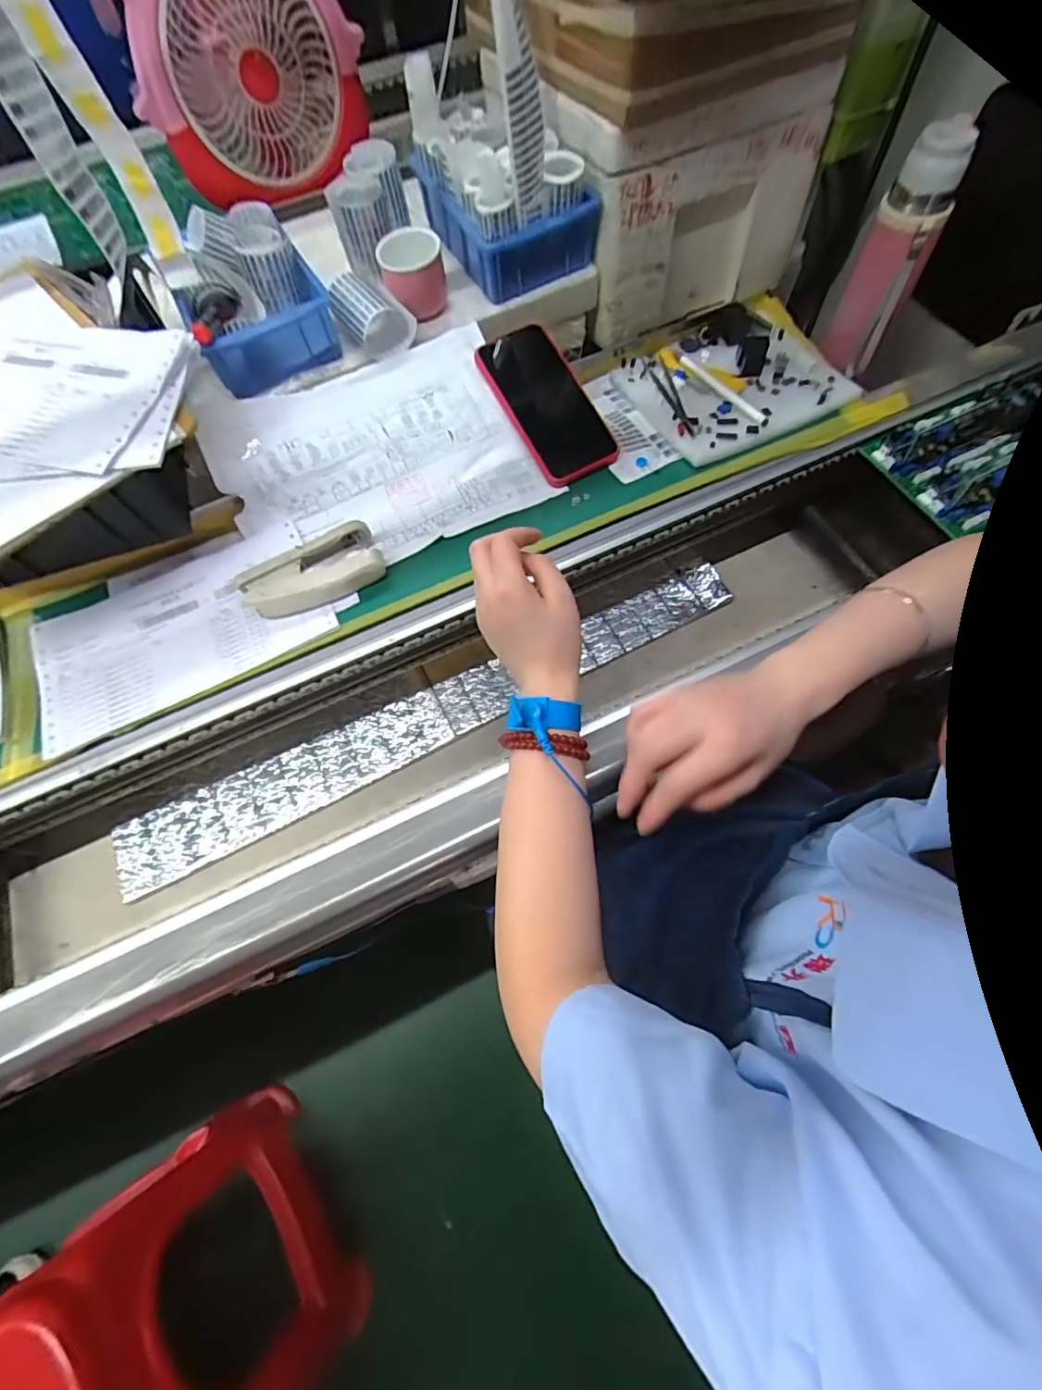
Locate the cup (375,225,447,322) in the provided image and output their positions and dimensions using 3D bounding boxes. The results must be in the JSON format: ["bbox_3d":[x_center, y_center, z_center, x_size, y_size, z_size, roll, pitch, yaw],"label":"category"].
[{"bbox_3d":[-0.108,-0.422,0.538,0.063,0.055,0.058,-12,67,-2],"label":"cup"}]

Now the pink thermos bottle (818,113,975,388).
[{"bbox_3d":[0.386,-0.452,0.559,0.067,0.227,0.060,30,71,13],"label":"pink thermos bottle"}]

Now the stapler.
[{"bbox_3d":[-0.180,-0.107,0.462,0.116,0.029,0.057,-31,69,-10],"label":"stapler"}]

